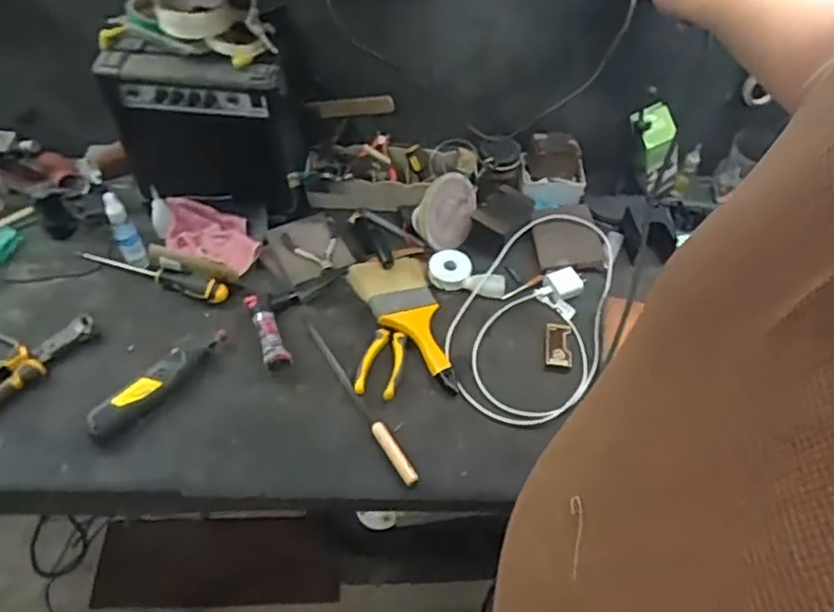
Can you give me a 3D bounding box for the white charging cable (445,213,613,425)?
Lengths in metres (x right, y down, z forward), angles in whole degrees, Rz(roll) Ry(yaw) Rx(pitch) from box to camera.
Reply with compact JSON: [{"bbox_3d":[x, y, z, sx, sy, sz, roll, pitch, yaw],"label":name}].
[{"bbox_3d":[0.169,-0.009,0.932,0.204,0.021,0.383,16,54,8],"label":"white charging cable"}]

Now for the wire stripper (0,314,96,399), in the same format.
[{"bbox_3d":[-0.511,0.082,0.827,0.043,0.022,0.206,40,61,23],"label":"wire stripper"}]

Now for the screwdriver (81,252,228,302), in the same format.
[{"bbox_3d":[-0.383,-0.048,0.928,0.237,0.026,0.027,15,54,8],"label":"screwdriver"}]

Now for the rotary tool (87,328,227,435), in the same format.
[{"bbox_3d":[-0.326,0.093,0.822,0.044,0.035,0.202,36,59,21],"label":"rotary tool"}]

